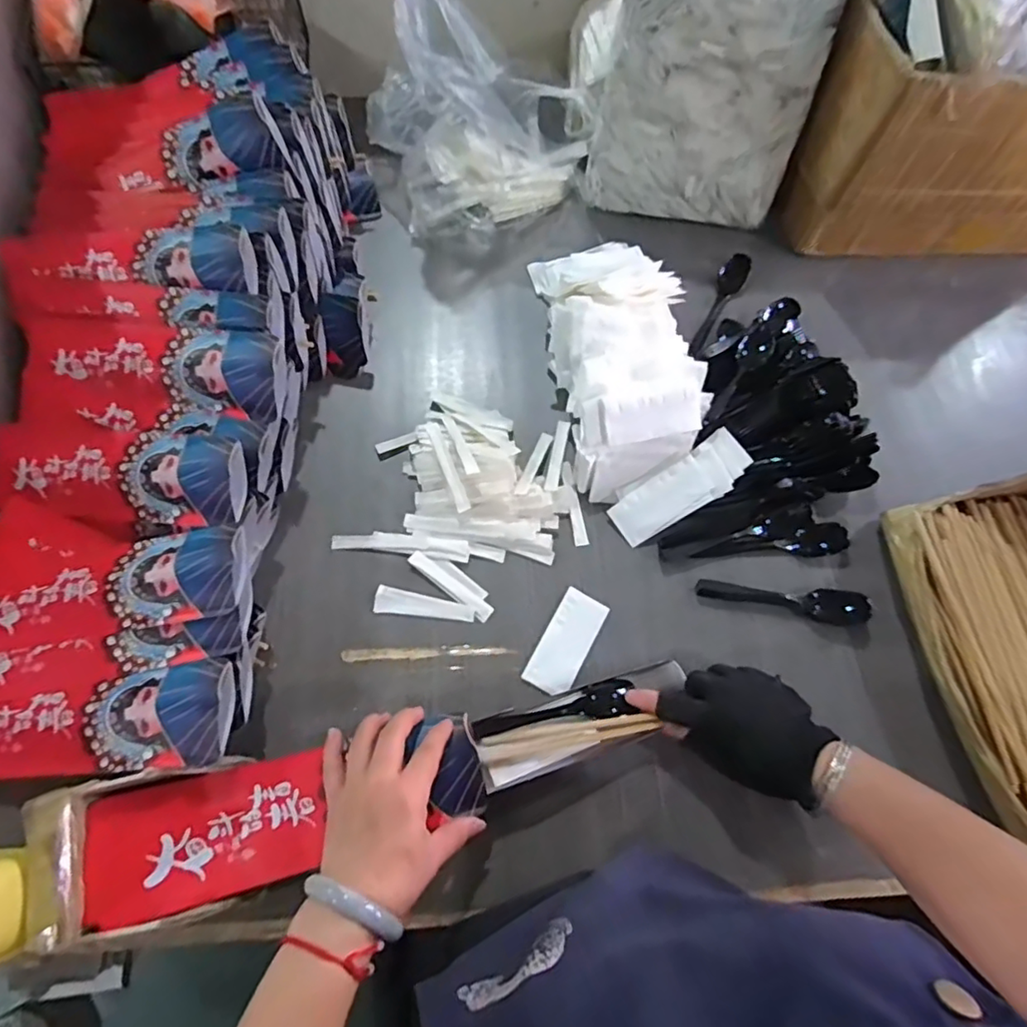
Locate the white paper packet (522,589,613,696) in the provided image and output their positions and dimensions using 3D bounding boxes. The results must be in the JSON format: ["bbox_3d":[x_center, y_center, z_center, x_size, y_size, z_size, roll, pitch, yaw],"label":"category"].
[{"bbox_3d":[0.049,0.117,0.543,0.044,0.005,0.097,28,70,8],"label":"white paper packet"}]

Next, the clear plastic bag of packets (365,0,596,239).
[{"bbox_3d":[-0.036,-0.464,0.665,0.231,0.207,0.157,-12,69,-8],"label":"clear plastic bag of packets"}]

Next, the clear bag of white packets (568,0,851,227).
[{"bbox_3d":[0.210,-0.504,0.648,0.254,0.269,0.186,6,68,-1],"label":"clear bag of white packets"}]

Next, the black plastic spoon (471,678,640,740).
[{"bbox_3d":[0.036,0.167,0.501,0.143,0.015,0.028,-8,69,-18],"label":"black plastic spoon"}]

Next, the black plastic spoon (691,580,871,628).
[{"bbox_3d":[0.251,0.081,0.557,0.152,0.012,0.031,6,68,13],"label":"black plastic spoon"}]

